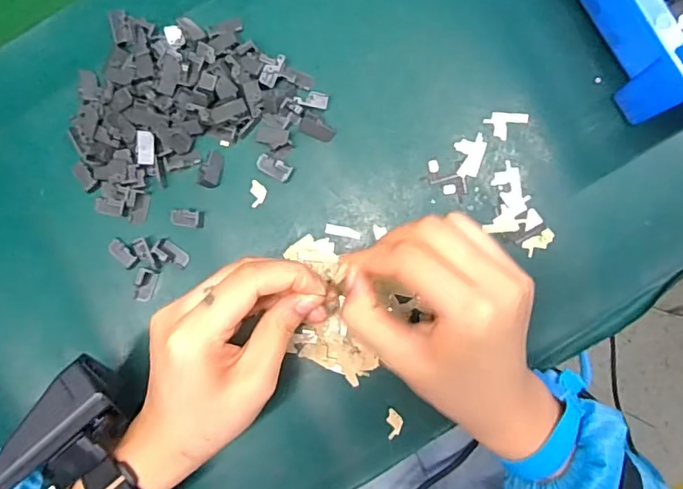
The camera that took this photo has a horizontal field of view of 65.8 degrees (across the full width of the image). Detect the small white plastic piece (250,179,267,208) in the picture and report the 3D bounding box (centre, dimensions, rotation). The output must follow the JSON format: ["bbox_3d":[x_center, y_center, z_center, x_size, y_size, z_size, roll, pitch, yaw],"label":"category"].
[{"bbox_3d":[-0.053,-0.032,0.336,0.010,0.004,0.017,-9,86,2],"label":"small white plastic piece"}]

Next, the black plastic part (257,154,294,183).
[{"bbox_3d":[-0.043,-0.048,0.333,0.023,0.006,0.011,29,88,4],"label":"black plastic part"}]

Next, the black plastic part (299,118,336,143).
[{"bbox_3d":[-0.015,-0.072,0.333,0.022,0.004,0.011,22,88,-9],"label":"black plastic part"}]

